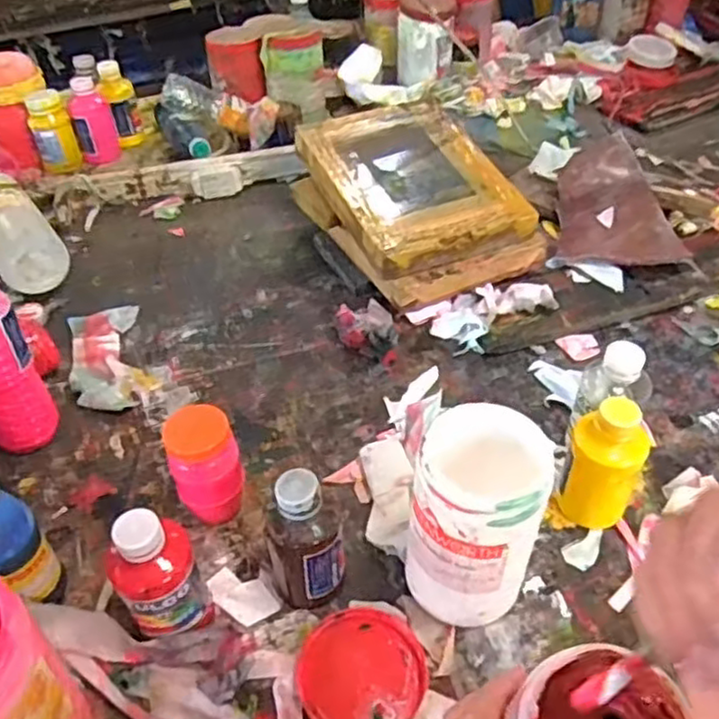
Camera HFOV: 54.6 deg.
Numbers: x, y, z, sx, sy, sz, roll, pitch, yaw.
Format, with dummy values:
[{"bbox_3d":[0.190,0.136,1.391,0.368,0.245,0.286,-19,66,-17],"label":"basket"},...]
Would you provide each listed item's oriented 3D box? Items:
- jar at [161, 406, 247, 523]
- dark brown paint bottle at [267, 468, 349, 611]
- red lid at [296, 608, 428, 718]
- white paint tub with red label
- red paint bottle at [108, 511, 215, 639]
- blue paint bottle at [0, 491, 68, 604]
[{"bbox_3d":[-0.133,0.094,0.610,0.057,0.107,0.052,0,44,0],"label":"jar"},{"bbox_3d":[-0.038,0.145,0.549,0.051,0.131,0.055,0,44,0],"label":"dark brown paint bottle"},{"bbox_3d":[0.003,0.240,0.532,0.095,0.011,0.096,0,44,0],"label":"red lid"},{"bbox_3d":[0.088,0.125,0.531,0.091,0.169,0.101,10,45,11],"label":"white paint tub with red label"},{"bbox_3d":[-0.151,0.164,0.526,0.061,0.127,0.055,-24,49,-22],"label":"red paint bottle"},{"bbox_3d":[-0.270,0.144,0.537,0.046,0.141,0.049,0,44,0],"label":"blue paint bottle"}]

